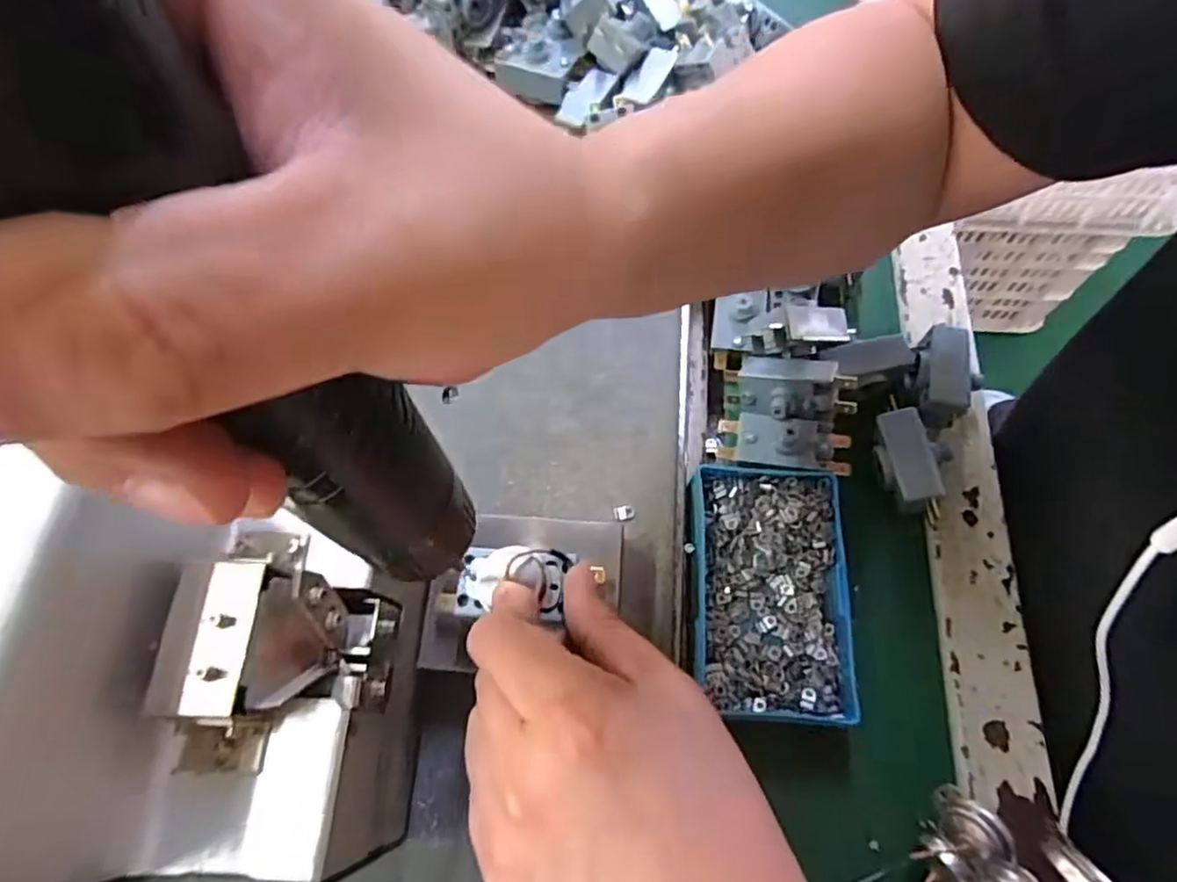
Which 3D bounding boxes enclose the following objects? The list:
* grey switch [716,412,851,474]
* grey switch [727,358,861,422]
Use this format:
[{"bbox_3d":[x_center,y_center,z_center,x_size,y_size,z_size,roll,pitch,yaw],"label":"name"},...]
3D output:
[{"bbox_3d":[0.101,-0.001,0.322,0.065,0.017,0.027,7,67,5],"label":"grey switch"},{"bbox_3d":[0.103,-0.026,0.335,0.067,0.026,0.030,6,65,27],"label":"grey switch"}]

